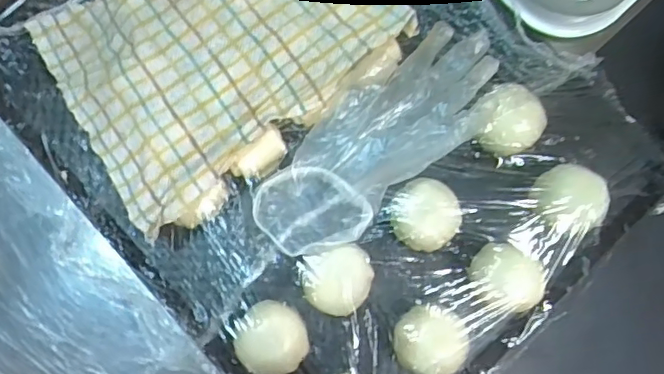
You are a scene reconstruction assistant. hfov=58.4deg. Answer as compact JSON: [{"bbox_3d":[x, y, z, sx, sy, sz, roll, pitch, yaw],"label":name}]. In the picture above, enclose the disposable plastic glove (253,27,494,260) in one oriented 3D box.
[{"bbox_3d":[0.034,-0.034,0.416,0.198,0.018,0.077,-41,83,-7],"label":"disposable plastic glove"}]

